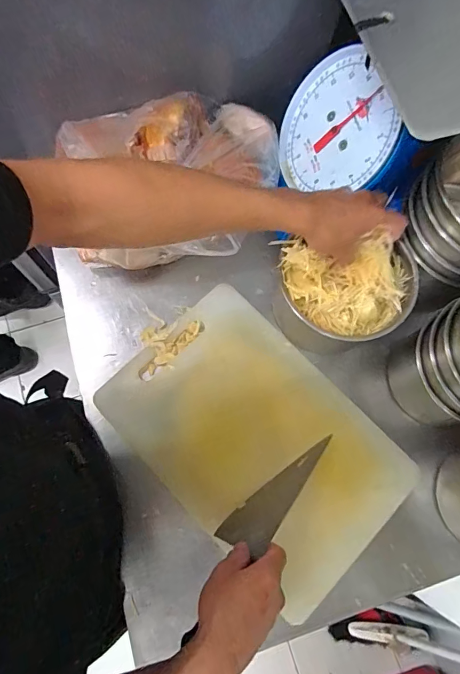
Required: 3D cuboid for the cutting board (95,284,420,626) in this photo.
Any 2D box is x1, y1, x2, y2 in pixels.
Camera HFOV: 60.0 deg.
[{"bbox_3d":[0.035,0.134,0.540,0.255,0.019,0.385,-44,78,-11],"label":"cutting board"}]

